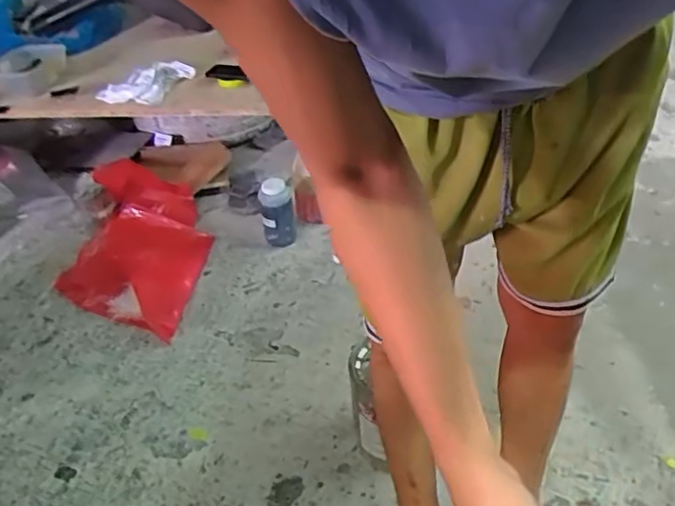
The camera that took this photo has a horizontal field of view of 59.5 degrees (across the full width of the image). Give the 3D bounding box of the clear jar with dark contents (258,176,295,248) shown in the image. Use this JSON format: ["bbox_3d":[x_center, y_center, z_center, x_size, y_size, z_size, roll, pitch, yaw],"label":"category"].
[{"bbox_3d":[-0.170,-0.109,1.685,0.096,0.209,0.100,18,44,27],"label":"clear jar with dark contents"}]

